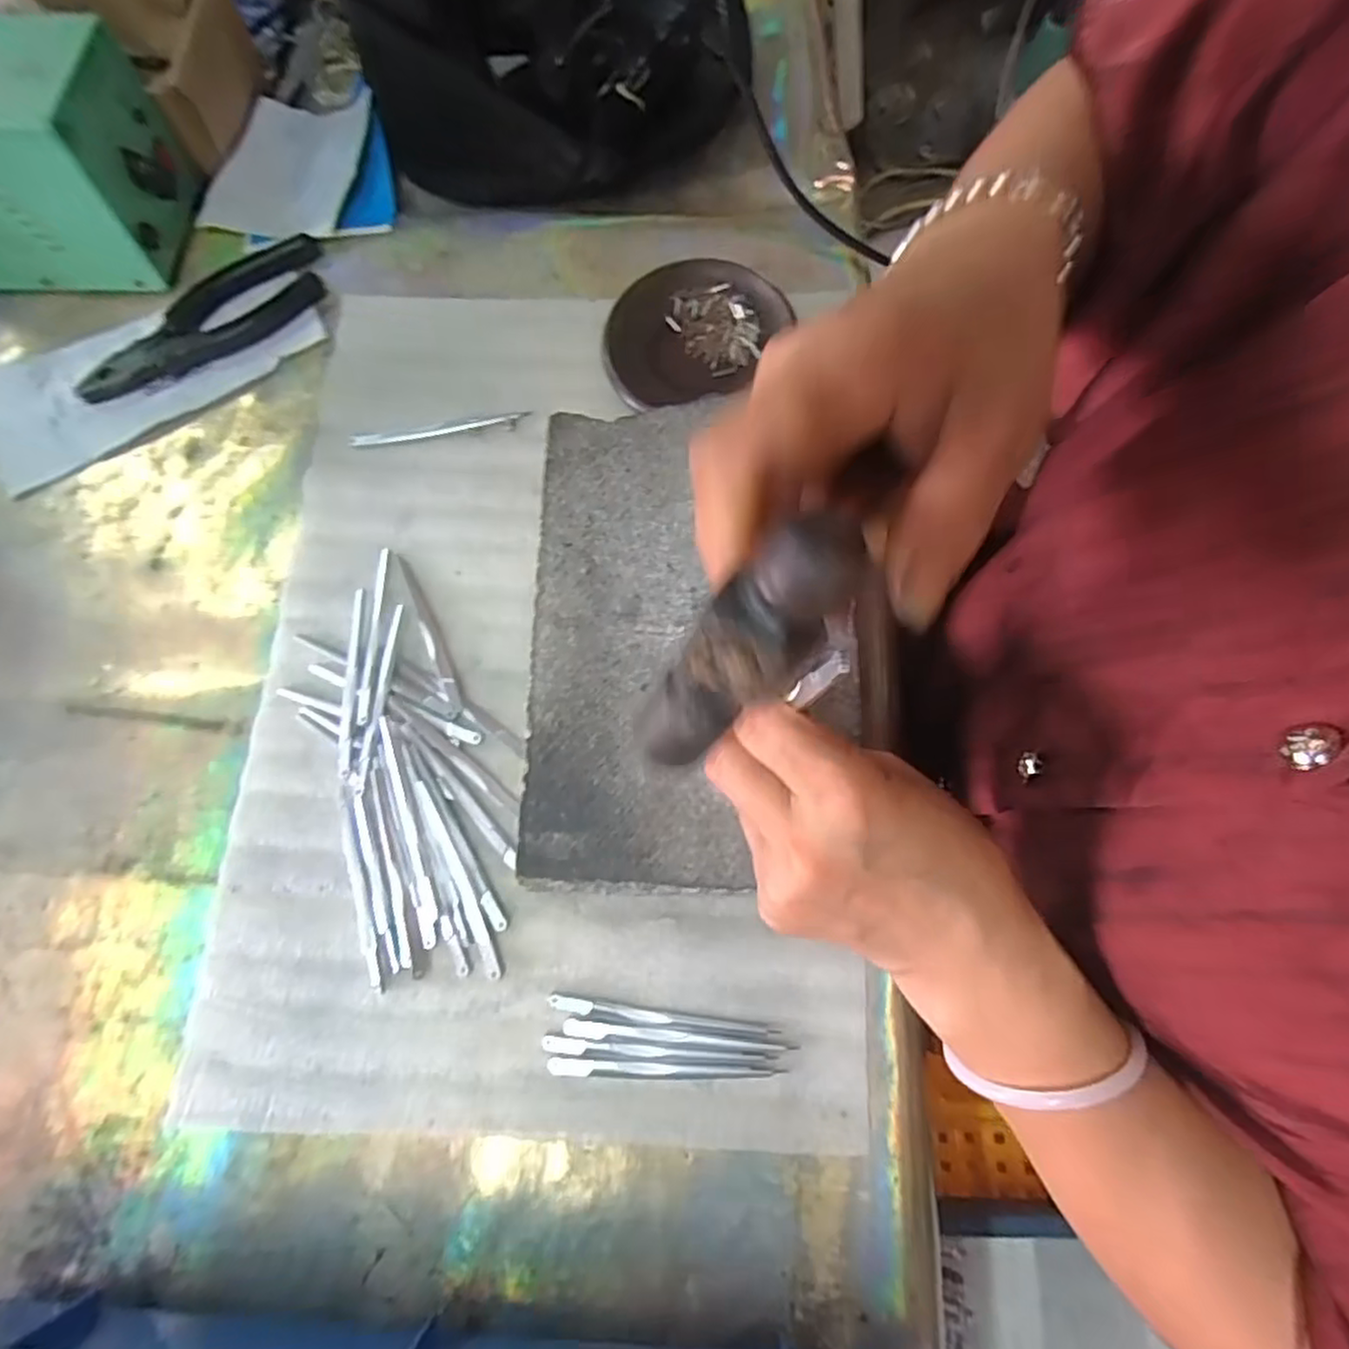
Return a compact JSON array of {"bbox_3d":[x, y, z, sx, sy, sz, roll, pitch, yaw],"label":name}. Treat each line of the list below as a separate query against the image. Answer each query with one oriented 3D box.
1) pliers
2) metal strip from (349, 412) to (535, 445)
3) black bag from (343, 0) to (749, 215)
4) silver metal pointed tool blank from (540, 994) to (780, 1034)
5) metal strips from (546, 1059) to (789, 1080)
[{"bbox_3d":[-0.295,-0.222,0.434,0.161,0.011,0.062,-27,75,-5],"label":"pliers"},{"bbox_3d":[-0.141,-0.148,0.415,0.108,0.004,0.008,-8,74,0],"label":"metal strip"},{"bbox_3d":[-0.075,-0.482,0.441,0.231,0.120,0.306,0,74,2],"label":"black bag"},{"bbox_3d":[-0.006,0.163,0.328,0.108,0.004,0.007,7,75,4],"label":"silver metal pointed tool blank"},{"bbox_3d":[-0.005,0.184,0.322,0.108,0.004,0.008,1,74,3],"label":"metal strips"}]

